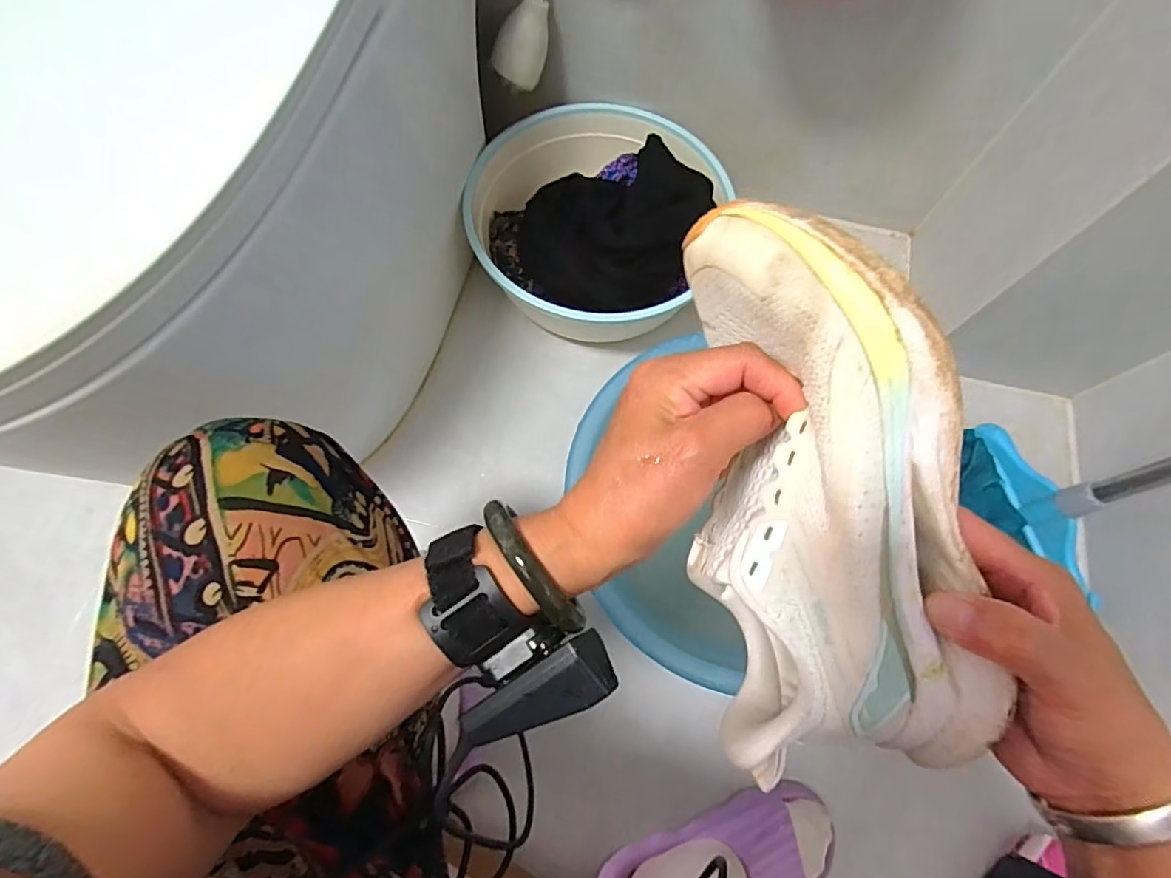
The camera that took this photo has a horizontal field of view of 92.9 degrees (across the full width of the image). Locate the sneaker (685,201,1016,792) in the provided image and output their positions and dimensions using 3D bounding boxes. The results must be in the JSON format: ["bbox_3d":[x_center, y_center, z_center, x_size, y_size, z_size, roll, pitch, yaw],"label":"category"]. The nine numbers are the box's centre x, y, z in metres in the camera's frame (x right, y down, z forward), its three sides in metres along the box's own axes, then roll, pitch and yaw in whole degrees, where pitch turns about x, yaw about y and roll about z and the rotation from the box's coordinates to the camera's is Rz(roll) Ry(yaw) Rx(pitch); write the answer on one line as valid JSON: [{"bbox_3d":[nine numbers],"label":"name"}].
[{"bbox_3d":[0.095,0.023,0.239,0.092,0.080,0.235,-9,96,-5],"label":"sneaker"}]

